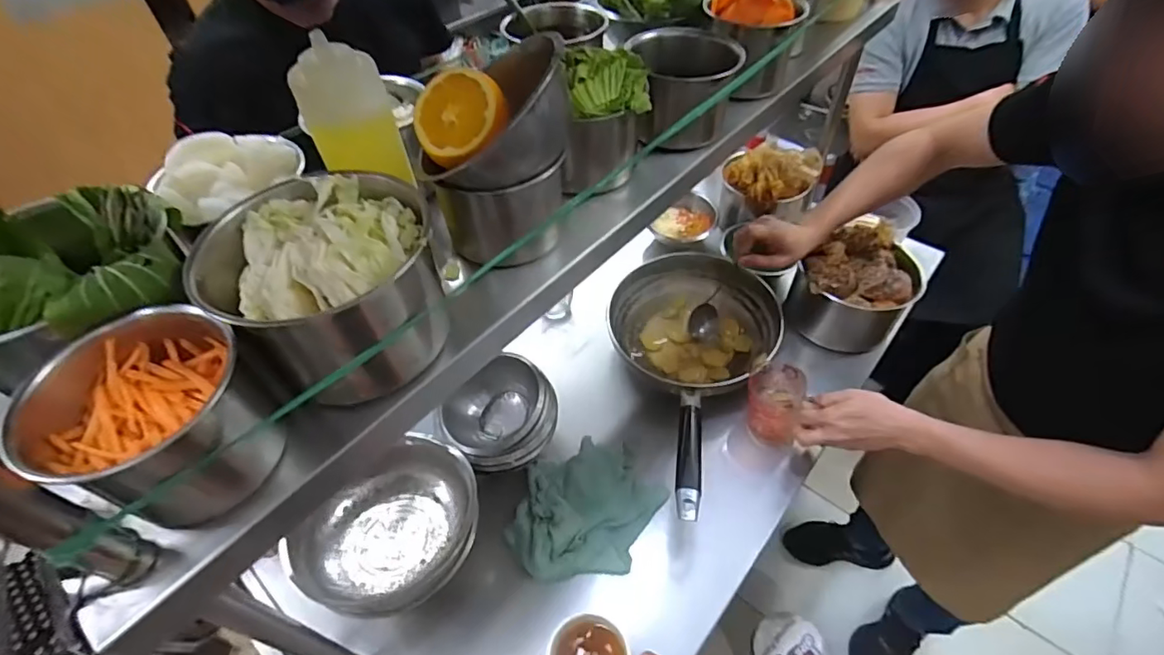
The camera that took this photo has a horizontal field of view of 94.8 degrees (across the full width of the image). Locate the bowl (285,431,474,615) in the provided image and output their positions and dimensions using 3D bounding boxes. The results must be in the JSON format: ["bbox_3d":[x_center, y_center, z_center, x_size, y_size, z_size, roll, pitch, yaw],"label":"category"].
[{"bbox_3d":[-0.232,0.251,0.668,0.218,0.079,0.181,-33,55,-23],"label":"bowl"}]

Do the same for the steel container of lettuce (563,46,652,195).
[{"bbox_3d":[0.022,-0.205,0.536,0.086,0.120,0.086,-3,49,2],"label":"steel container of lettuce"}]

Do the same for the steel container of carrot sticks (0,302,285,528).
[{"bbox_3d":[-0.267,0.062,0.346,0.110,0.092,0.111,20,53,20],"label":"steel container of carrot sticks"}]

